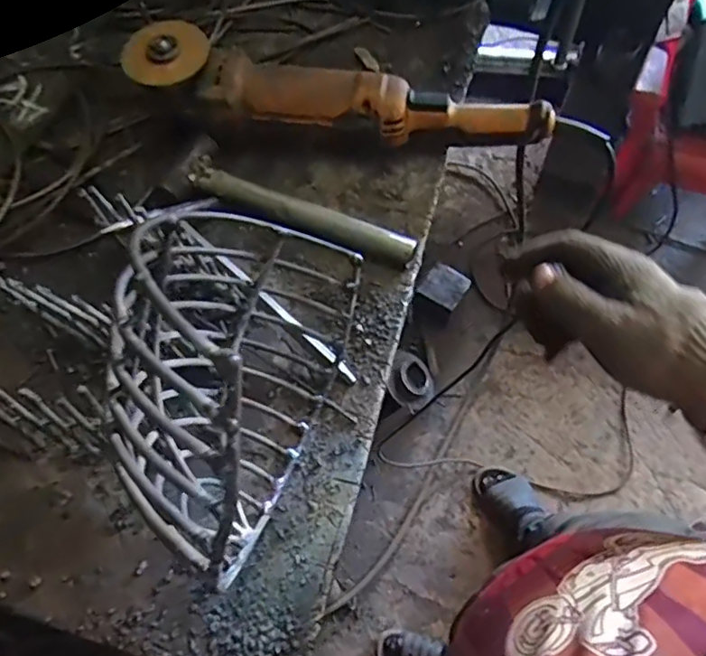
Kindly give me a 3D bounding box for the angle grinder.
[{"bbox_3d":[-0.009,-0.213,0.518,0.374,0.068,0.069,5,66,4],"label":"angle grinder"}]

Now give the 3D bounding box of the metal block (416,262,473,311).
[{"bbox_3d":[0.222,-0.104,1.402,0.103,0.027,0.093,34,71,15],"label":"metal block"}]

